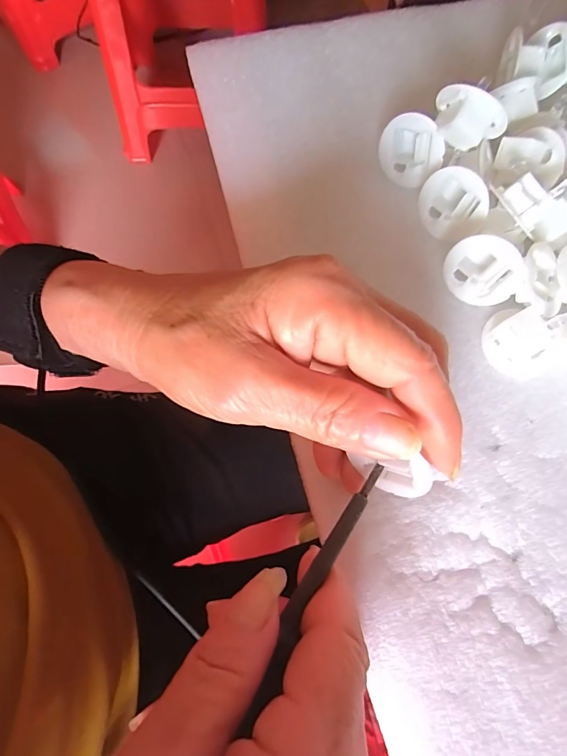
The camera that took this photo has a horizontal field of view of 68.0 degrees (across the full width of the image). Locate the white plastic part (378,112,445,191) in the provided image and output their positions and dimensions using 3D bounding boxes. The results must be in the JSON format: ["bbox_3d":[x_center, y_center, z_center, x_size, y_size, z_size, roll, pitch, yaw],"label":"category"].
[{"bbox_3d":[0.064,-0.113,0.207,0.031,0.031,0.013,36,59,8],"label":"white plastic part"}]

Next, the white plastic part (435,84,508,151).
[{"bbox_3d":[0.081,-0.114,0.183,0.031,0.025,0.014,26,76,6],"label":"white plastic part"}]

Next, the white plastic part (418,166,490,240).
[{"bbox_3d":[0.080,-0.082,0.200,0.008,0.031,0.031,-37,93,-35],"label":"white plastic part"}]

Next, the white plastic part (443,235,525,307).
[{"bbox_3d":[0.092,-0.051,0.192,0.032,0.030,0.012,37,49,3],"label":"white plastic part"}]

